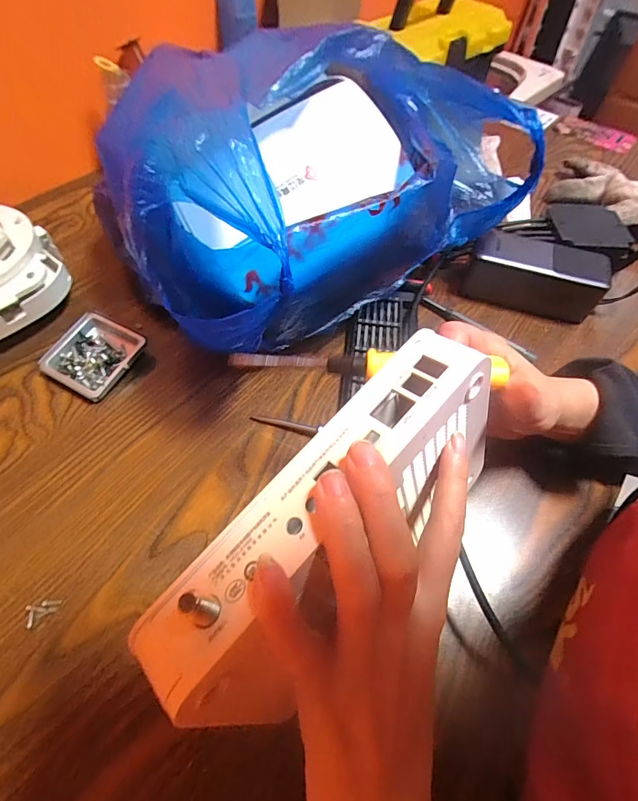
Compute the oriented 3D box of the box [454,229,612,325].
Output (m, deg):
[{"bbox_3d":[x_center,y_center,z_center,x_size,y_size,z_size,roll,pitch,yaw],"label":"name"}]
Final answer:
[{"bbox_3d":[0.219,-0.129,0.418,0.125,0.059,0.050,17,57,8],"label":"box"}]

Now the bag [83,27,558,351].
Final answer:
[{"bbox_3d":[0.002,-0.194,0.349,0.329,0.166,0.215,-29,62,-21],"label":"bag"}]

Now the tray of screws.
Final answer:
[{"bbox_3d":[-0.204,-0.041,0.366,0.075,0.020,0.072,23,58,12],"label":"tray of screws"}]

